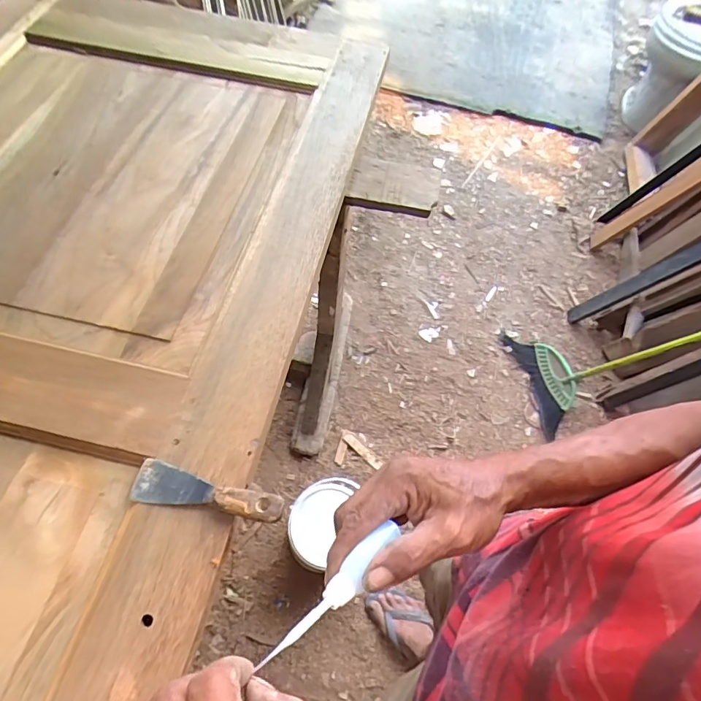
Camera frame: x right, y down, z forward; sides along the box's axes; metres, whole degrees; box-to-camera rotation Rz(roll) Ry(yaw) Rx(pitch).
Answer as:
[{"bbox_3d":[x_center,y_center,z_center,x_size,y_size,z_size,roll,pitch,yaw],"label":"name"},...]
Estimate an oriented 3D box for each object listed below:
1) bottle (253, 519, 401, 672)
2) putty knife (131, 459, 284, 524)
[{"bbox_3d":[-0.008,0.155,0.300,0.111,0.018,0.017,-40,70,-22],"label":"bottle"},{"bbox_3d":[-0.155,0.156,0.499,0.166,0.031,0.042,17,61,4],"label":"putty knife"}]

